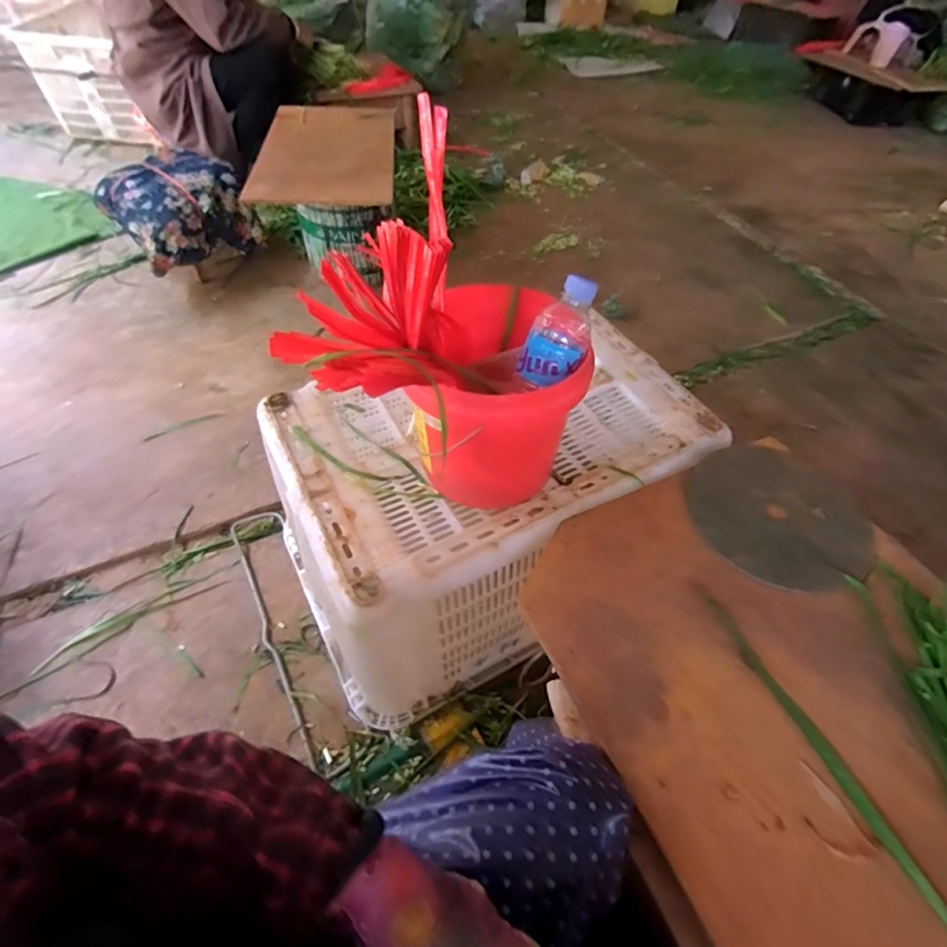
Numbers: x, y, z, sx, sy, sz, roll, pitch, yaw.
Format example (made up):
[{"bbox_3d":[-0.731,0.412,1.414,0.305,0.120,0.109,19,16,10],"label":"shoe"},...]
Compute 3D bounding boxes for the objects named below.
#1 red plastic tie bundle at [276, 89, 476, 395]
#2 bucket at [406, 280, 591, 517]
[{"bbox_3d":[-0.071,-0.184,0.448,0.144,0.093,0.261,19,79,13],"label":"red plastic tie bundle"},{"bbox_3d":[0.019,-0.095,0.600,0.183,0.202,0.219,-13,54,-13],"label":"bucket"}]

